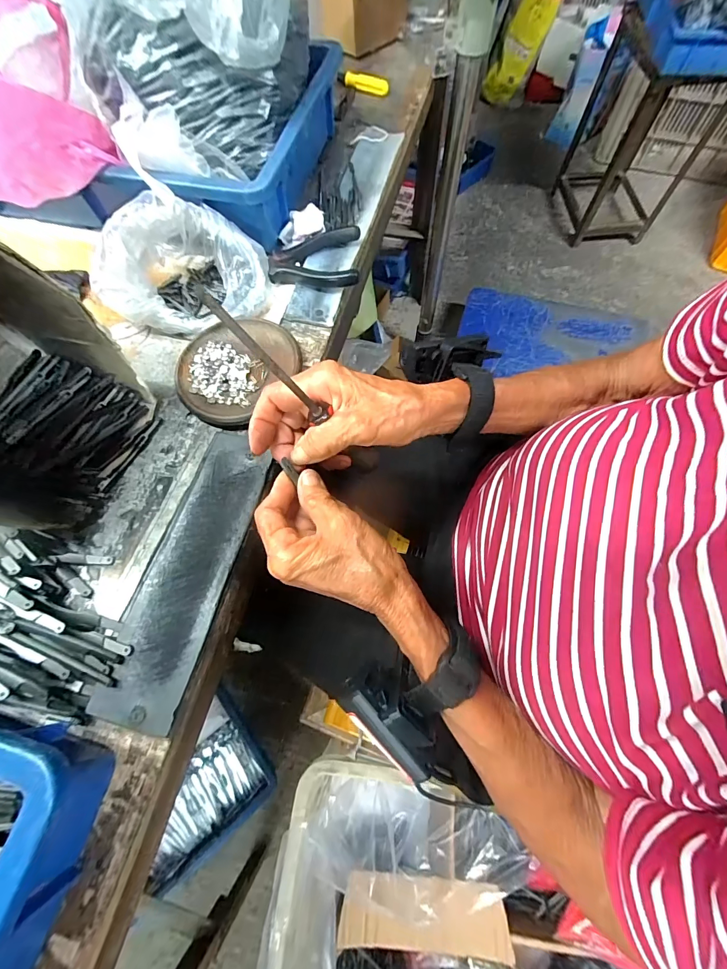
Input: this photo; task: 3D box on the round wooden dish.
[{"bbox_3d":[-0.120,-0.108,0.345,0.099,0.015,0.110,37,73,16],"label":"round wooden dish"}]

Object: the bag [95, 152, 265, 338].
[{"bbox_3d":[-0.166,-0.209,0.351,0.131,0.076,0.120,11,68,7],"label":"bag"}]

